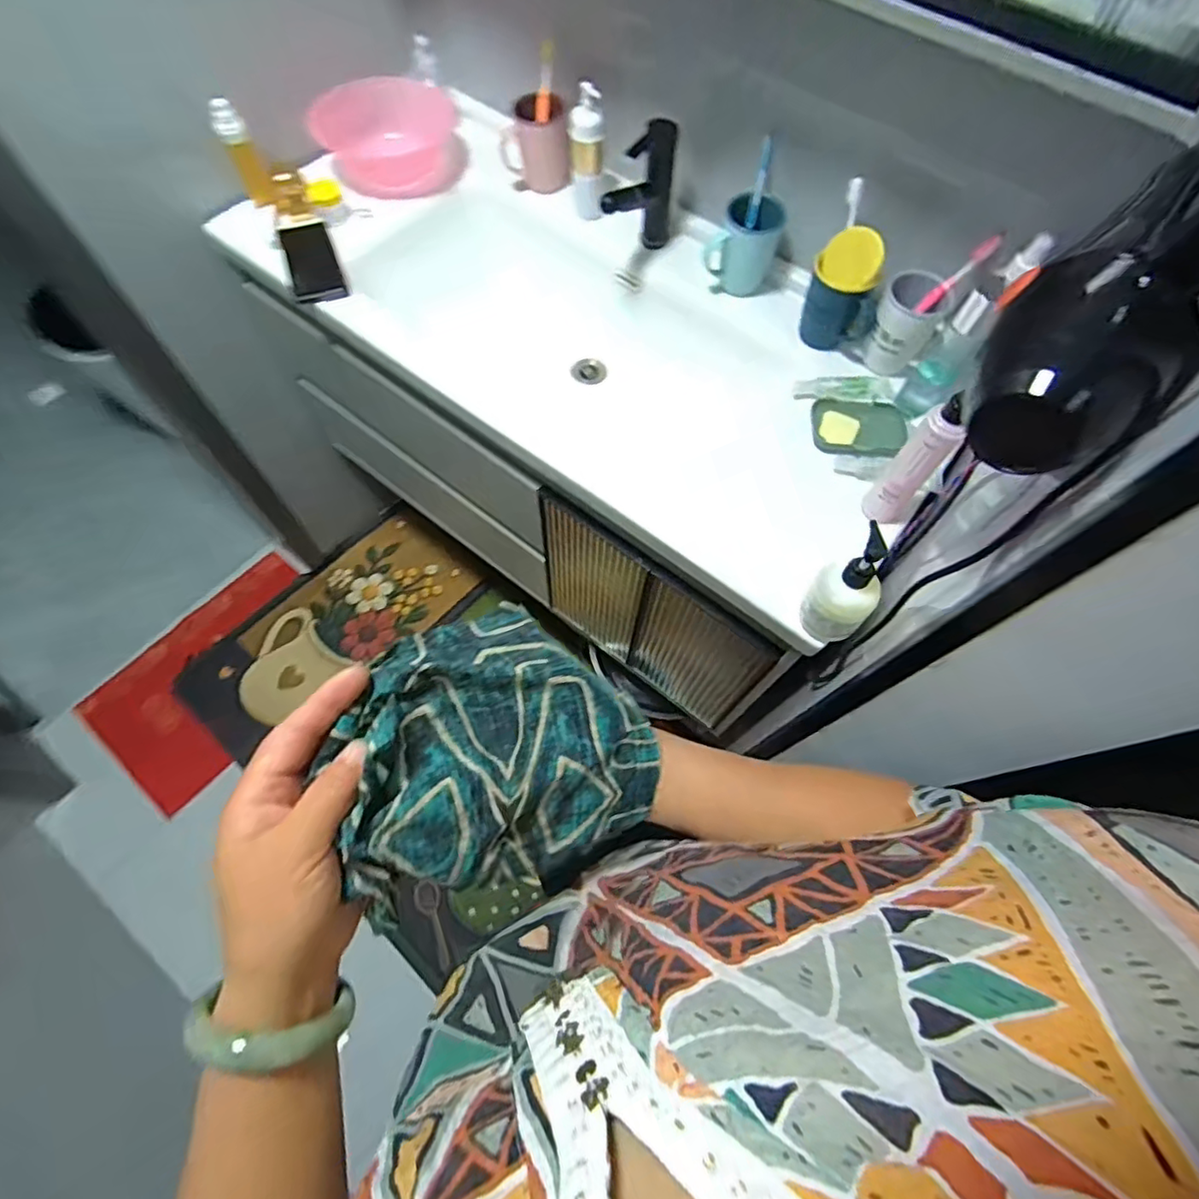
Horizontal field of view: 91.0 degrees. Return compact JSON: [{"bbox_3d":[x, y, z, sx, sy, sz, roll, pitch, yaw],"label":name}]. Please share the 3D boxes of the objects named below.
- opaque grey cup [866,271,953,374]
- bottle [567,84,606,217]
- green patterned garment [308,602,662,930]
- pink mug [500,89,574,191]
[{"bbox_3d":[0.411,-0.372,0.794,0.075,0.105,0.081,1,64,-3],"label":"opaque grey cup"},{"bbox_3d":[-0.019,-0.674,0.887,0.052,0.169,0.058,1,64,-3],"label":"bottle"},{"bbox_3d":[-0.064,0.086,0.356,0.175,0.086,0.151,-27,69,-15],"label":"green patterned garment"},{"bbox_3d":[-0.104,-0.738,0.949,0.107,0.103,0.088,-6,65,-7],"label":"pink mug"}]

